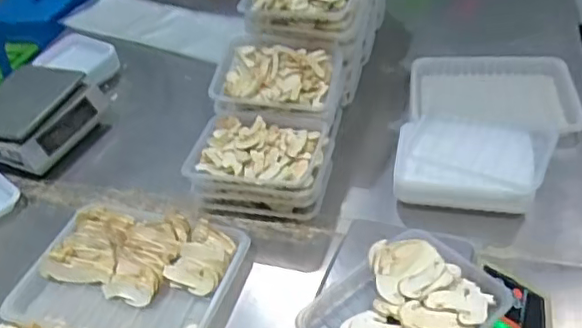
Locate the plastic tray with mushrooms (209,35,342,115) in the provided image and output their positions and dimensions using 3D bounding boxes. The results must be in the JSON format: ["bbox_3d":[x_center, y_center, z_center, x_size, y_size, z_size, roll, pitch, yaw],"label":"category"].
[{"bbox_3d":[-0.023,-0.128,0.899,0.188,0.066,0.138,12,44,19],"label":"plastic tray with mushrooms"}]

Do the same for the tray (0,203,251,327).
[{"bbox_3d":[-0.207,0.142,0.761,0.266,0.042,0.199,11,44,18],"label":"tray"}]

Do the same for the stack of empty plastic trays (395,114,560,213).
[{"bbox_3d":[0.258,0.005,0.842,0.210,0.090,0.142,5,42,12],"label":"stack of empty plastic trays"}]

